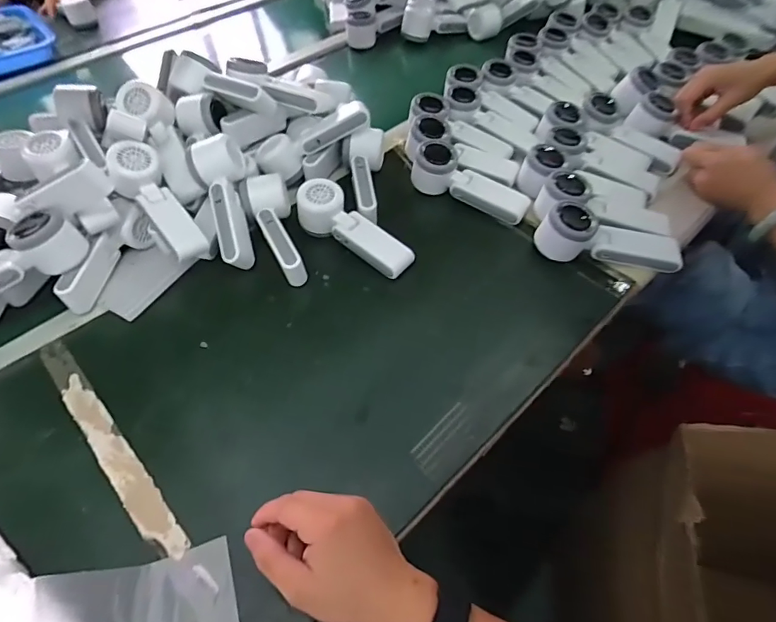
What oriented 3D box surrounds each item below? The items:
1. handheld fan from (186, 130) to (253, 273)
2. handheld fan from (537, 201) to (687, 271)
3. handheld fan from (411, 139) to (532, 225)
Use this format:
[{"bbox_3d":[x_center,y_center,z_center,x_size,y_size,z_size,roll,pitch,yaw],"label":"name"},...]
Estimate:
[{"bbox_3d":[-0.200,-0.132,0.565,0.063,0.048,0.163,-13,85,-8],"label":"handheld fan"},{"bbox_3d":[0.265,-0.093,0.552,0.164,0.050,0.058,7,54,8],"label":"handheld fan"},{"bbox_3d":[0.111,-0.171,0.625,0.167,0.060,0.057,29,58,6],"label":"handheld fan"}]

